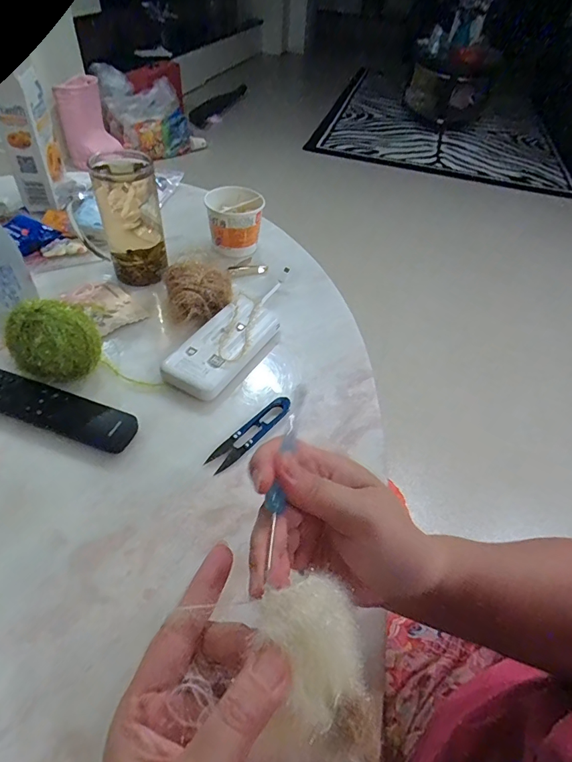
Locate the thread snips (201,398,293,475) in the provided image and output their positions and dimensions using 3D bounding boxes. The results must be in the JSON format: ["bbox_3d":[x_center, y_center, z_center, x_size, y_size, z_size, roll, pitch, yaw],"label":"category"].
[{"bbox_3d":[-0.032,0.047,0.392,0.023,0.010,0.098,35,53,25],"label":"thread snips"}]

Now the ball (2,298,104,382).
[{"bbox_3d":[-0.221,-0.032,0.405,0.064,0.071,0.064,3,47,-3],"label":"ball"}]

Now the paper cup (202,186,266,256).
[{"bbox_3d":[-0.072,-0.227,0.599,0.078,0.071,0.067,-1,47,-6],"label":"paper cup"}]

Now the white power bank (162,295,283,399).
[{"bbox_3d":[-0.063,-0.042,0.461,0.072,0.022,0.147,26,50,18],"label":"white power bank"}]

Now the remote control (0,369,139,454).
[{"bbox_3d":[-0.220,0.025,0.392,0.170,0.011,0.040,17,48,11],"label":"remote control"}]

